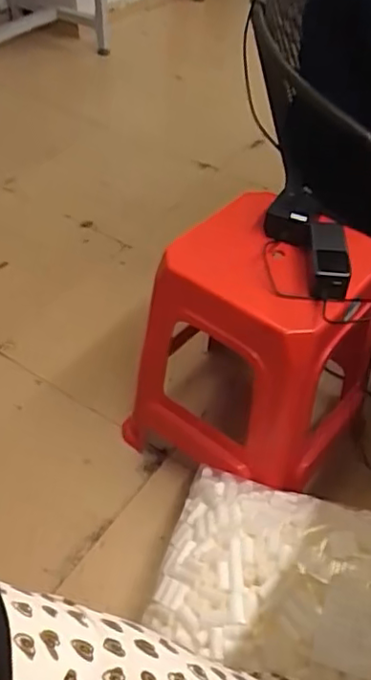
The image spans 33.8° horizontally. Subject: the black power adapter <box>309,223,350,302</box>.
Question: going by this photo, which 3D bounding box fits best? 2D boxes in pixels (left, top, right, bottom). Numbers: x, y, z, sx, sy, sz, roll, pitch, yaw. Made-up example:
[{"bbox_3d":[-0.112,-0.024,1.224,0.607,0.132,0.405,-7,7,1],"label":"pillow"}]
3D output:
[{"bbox_3d":[0.227,-0.133,0.976,0.056,0.046,0.152,5,47,3],"label":"black power adapter"}]

